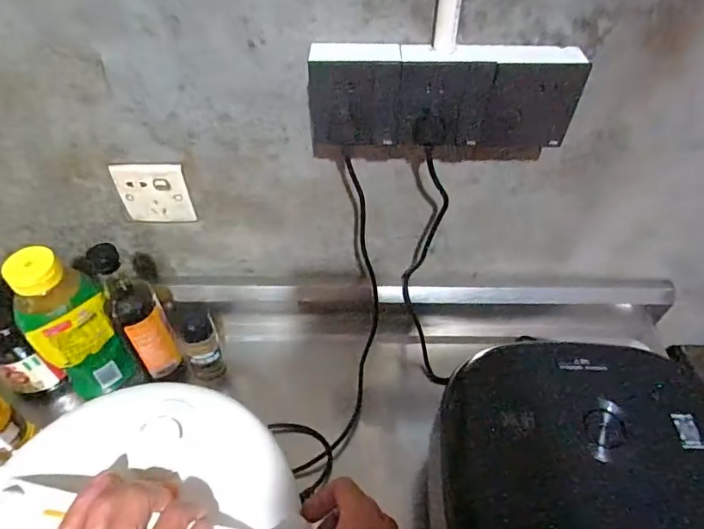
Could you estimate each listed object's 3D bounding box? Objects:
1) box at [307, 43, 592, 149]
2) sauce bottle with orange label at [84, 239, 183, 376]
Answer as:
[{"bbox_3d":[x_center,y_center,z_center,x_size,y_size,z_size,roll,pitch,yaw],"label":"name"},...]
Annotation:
[{"bbox_3d":[0.088,-0.166,0.484,0.254,0.088,0.039,0,50,0],"label":"box"},{"bbox_3d":[-0.270,0.065,0.617,0.055,0.223,0.047,-27,54,-21],"label":"sauce bottle with orange label"}]

